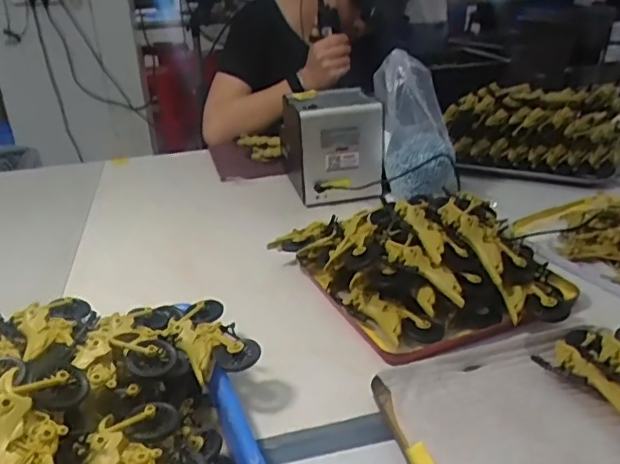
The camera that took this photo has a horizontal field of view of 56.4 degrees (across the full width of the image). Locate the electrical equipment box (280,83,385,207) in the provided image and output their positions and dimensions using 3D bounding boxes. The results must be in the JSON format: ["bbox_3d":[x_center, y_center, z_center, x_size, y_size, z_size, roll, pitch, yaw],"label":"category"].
[{"bbox_3d":[0.031,-0.137,0.888,0.121,0.138,0.149,-9,26,-12],"label":"electrical equipment box"}]

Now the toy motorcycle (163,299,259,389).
[{"bbox_3d":[-0.091,0.095,0.522,0.058,0.022,0.105,-17,29,-27],"label":"toy motorcycle"}]

